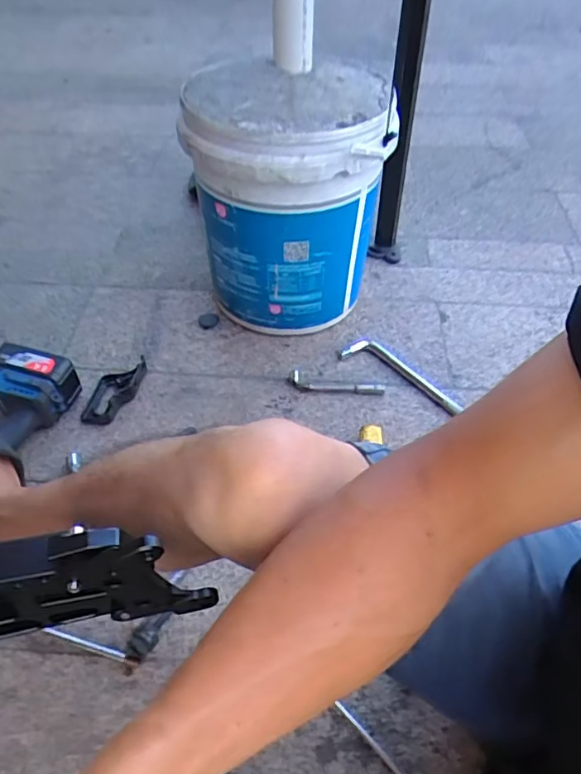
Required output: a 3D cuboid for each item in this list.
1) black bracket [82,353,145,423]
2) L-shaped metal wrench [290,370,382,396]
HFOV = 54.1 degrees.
[{"bbox_3d":[-0.250,0.002,0.814,0.060,0.015,0.127,17,50,13],"label":"black bracket"},{"bbox_3d":[0.066,0.000,0.835,0.139,0.012,0.031,9,48,6],"label":"L-shaped metal wrench"}]

